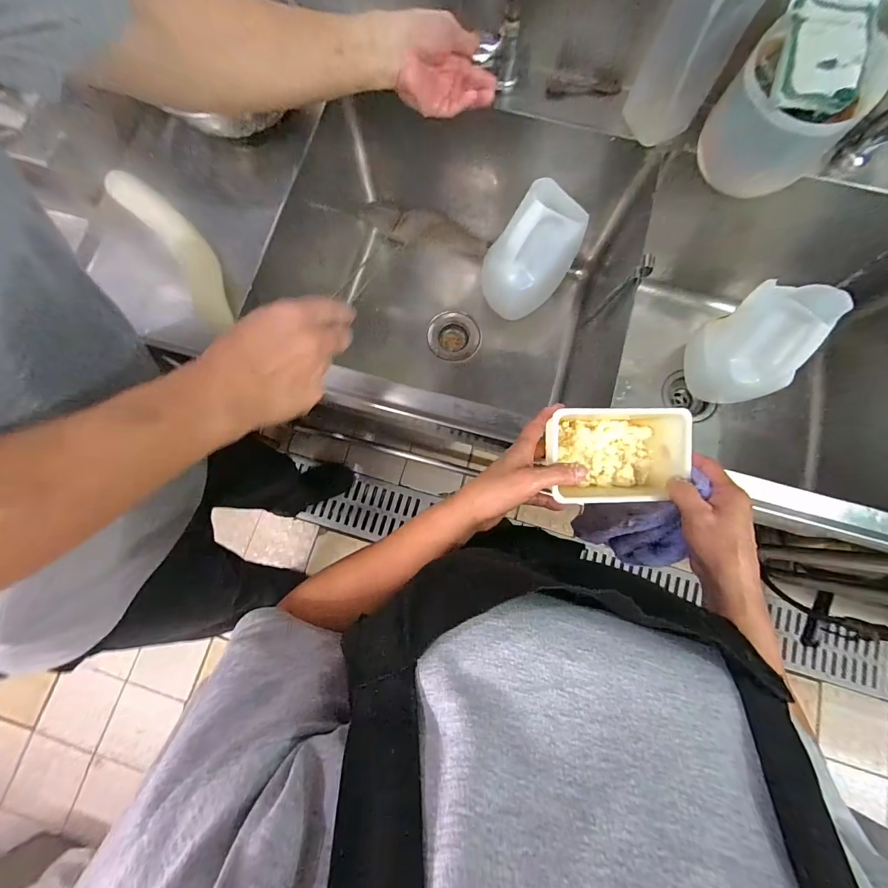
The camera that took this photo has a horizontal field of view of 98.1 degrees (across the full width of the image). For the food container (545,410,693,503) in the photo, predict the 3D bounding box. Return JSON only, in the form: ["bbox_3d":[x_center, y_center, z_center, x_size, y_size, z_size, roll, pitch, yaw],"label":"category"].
[{"bbox_3d":[0.178,0.008,0.398,0.132,0.059,0.099,1,79,1],"label":"food container"}]

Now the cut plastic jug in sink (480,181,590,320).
[{"bbox_3d":[0.164,-0.345,0.713,0.148,0.227,0.147,0,79,0],"label":"cut plastic jug in sink"}]

